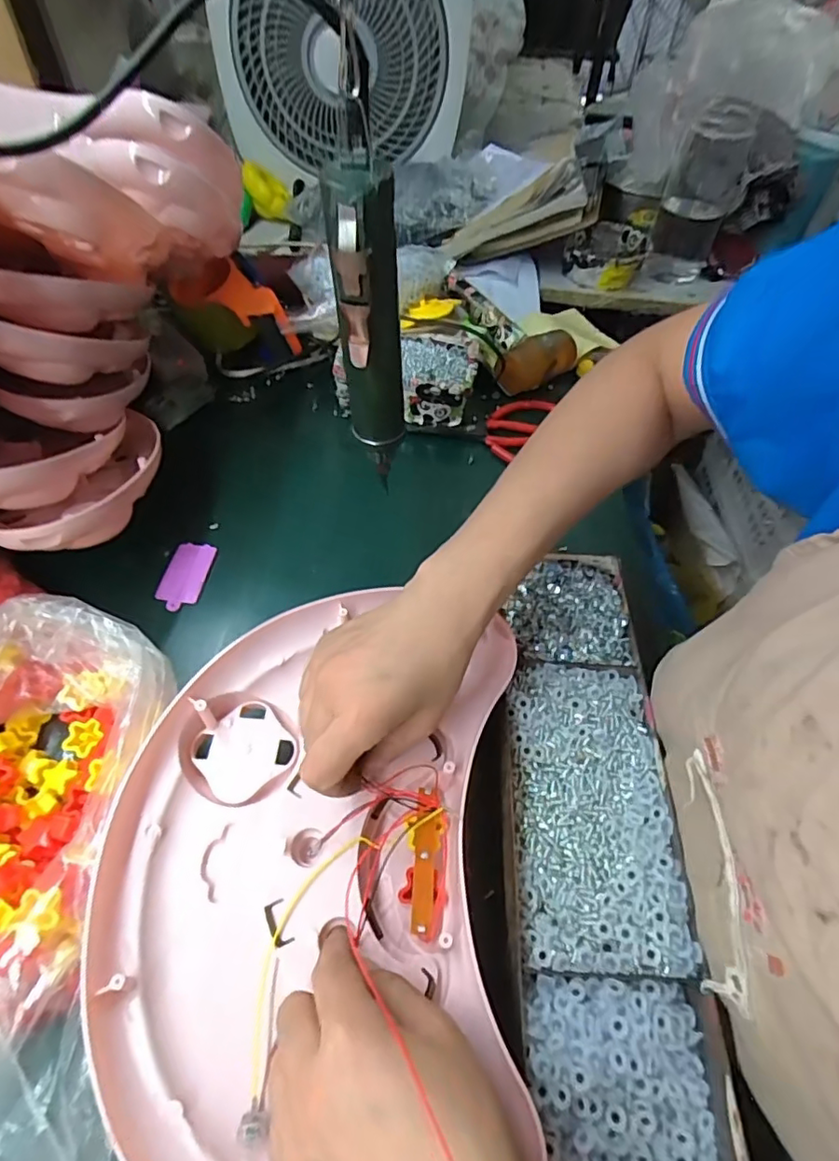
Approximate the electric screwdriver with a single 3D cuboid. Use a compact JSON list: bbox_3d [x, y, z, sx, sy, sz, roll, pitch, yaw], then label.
[{"bbox_3d":[-0.032,-0.151,0.378,0.042,0.207,0.033,-4,53,-6],"label":"electric screwdriver"}]

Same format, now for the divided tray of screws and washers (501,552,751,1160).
[{"bbox_3d":[0.107,0.140,0.361,0.099,0.031,0.372,3,53,0],"label":"divided tray of screws and washers"}]

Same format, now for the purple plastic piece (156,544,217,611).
[{"bbox_3d":[-0.202,-0.004,0.491,0.036,0.009,0.066,8,53,3],"label":"purple plastic piece"}]

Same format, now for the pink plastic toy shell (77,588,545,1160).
[{"bbox_3d":[-0.057,0.157,0.326,0.223,0.048,0.317,3,53,0],"label":"pink plastic toy shell"}]

